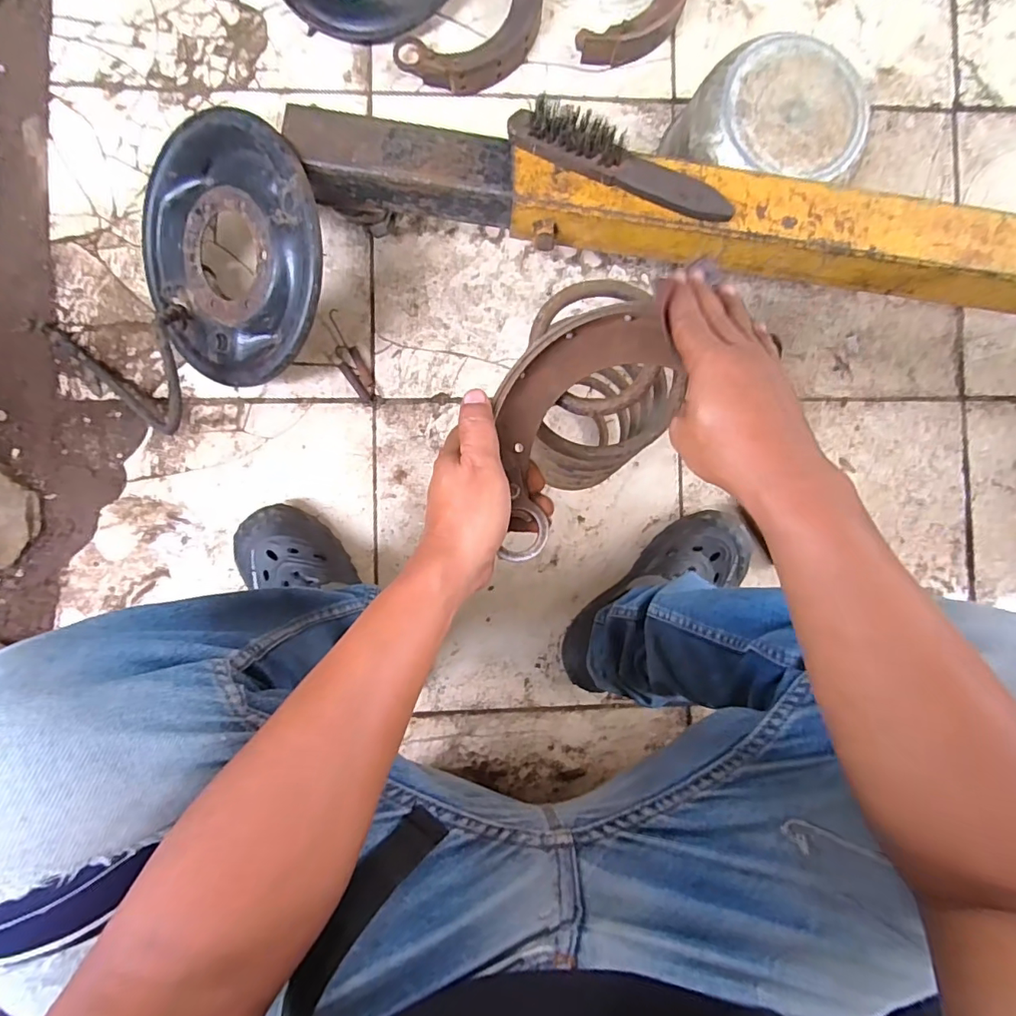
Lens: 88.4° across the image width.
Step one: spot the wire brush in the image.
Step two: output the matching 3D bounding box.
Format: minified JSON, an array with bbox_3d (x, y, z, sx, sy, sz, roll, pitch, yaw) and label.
[{"bbox_3d":[0.113,-0.337,0.512,0.227,0.045,0.034,19,88,-3],"label":"wire brush"}]

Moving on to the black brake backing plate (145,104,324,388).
[{"bbox_3d":[-0.307,-0.280,0.582,0.265,0.034,0.260,28,114,17],"label":"black brake backing plate"}]

